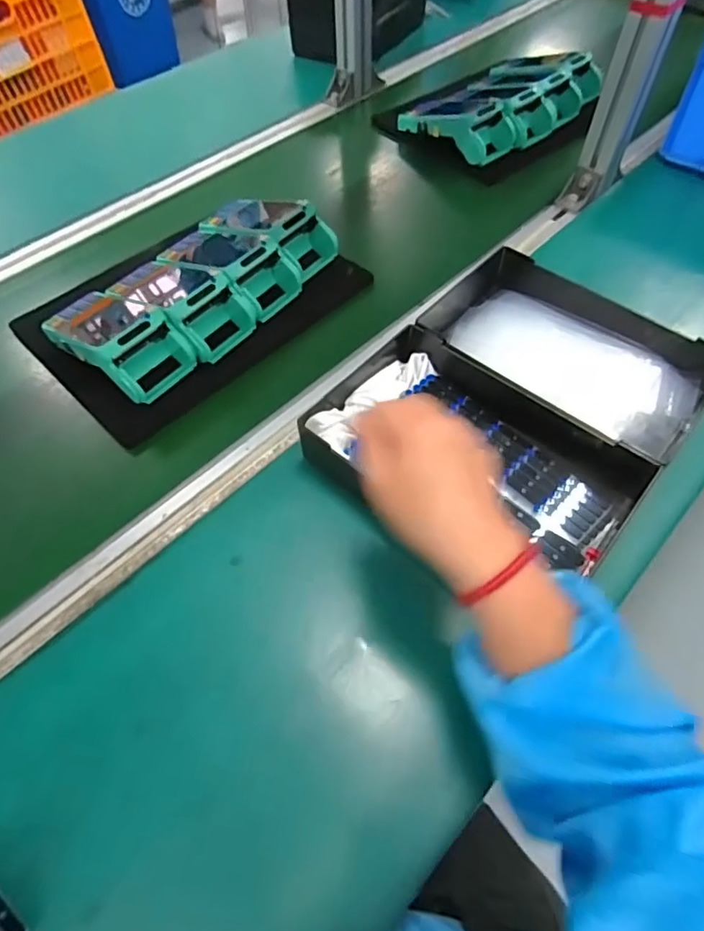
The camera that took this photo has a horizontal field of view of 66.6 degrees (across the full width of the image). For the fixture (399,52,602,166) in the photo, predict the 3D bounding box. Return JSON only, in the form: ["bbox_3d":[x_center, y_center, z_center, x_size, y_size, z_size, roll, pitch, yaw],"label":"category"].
[{"bbox_3d":[0.230,-0.567,0.825,0.178,0.056,0.296,38,64,24],"label":"fixture"}]

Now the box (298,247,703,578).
[{"bbox_3d":[0.162,-0.065,0.504,0.272,0.048,0.340,30,61,20],"label":"box"}]

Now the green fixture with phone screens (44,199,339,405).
[{"bbox_3d":[-0.169,-0.207,0.592,0.172,0.064,0.304,35,63,22],"label":"green fixture with phone screens"}]

